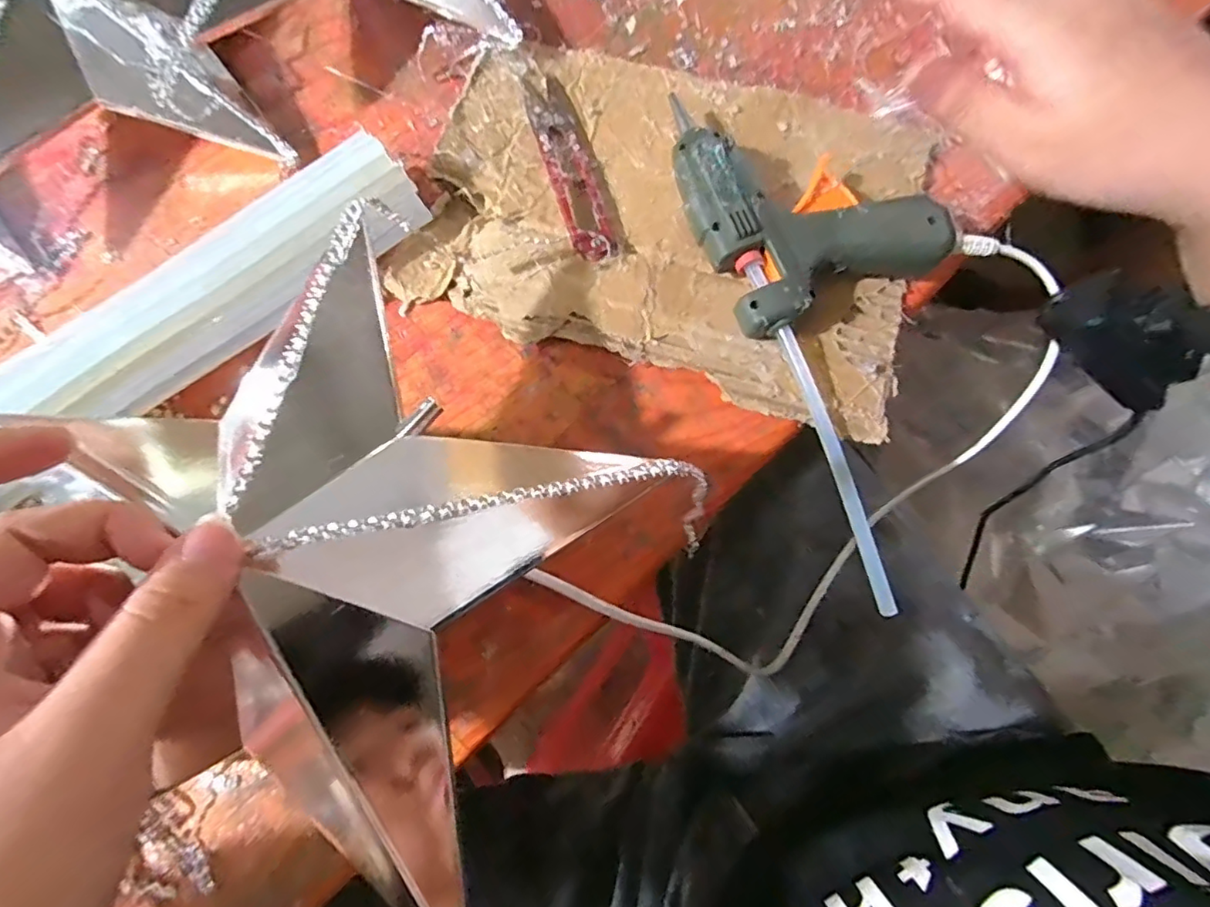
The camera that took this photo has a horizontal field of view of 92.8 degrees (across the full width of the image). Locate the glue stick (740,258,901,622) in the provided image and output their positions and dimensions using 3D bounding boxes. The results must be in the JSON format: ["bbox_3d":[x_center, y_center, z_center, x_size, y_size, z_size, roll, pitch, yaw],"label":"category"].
[{"bbox_3d":[0.107,-0.008,0.279,0.009,0.008,0.181,-21,89,-6],"label":"glue stick"}]

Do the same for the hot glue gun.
[{"bbox_3d":[0.098,-0.127,0.293,0.111,0.032,0.116,-21,77,-6],"label":"hot glue gun"}]

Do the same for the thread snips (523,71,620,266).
[{"bbox_3d":[-0.020,-0.157,0.310,0.026,0.011,0.118,-15,76,-5],"label":"thread snips"}]

